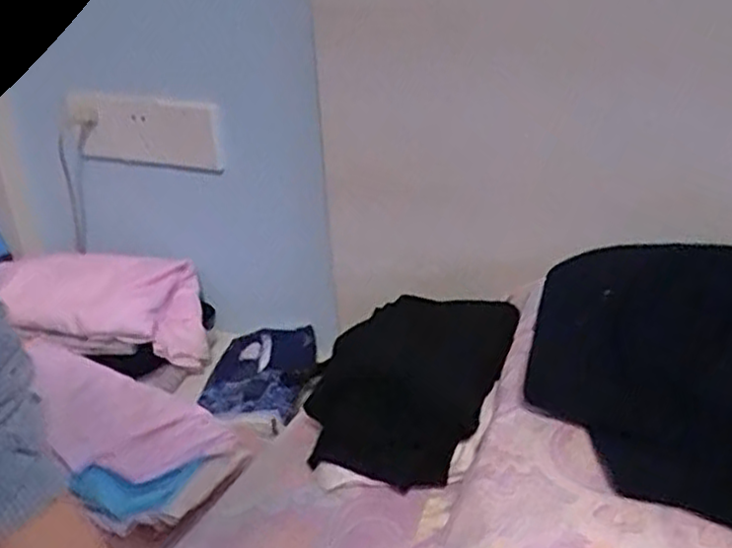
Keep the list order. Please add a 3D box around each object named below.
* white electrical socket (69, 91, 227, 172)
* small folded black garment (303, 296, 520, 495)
[{"bbox_3d":[-0.286,-0.182,0.948,0.233,0.091,0.012,7,28,23],"label":"white electrical socket"},{"bbox_3d":[0.038,0.086,0.672,0.164,0.046,0.211,12,48,24],"label":"small folded black garment"}]

